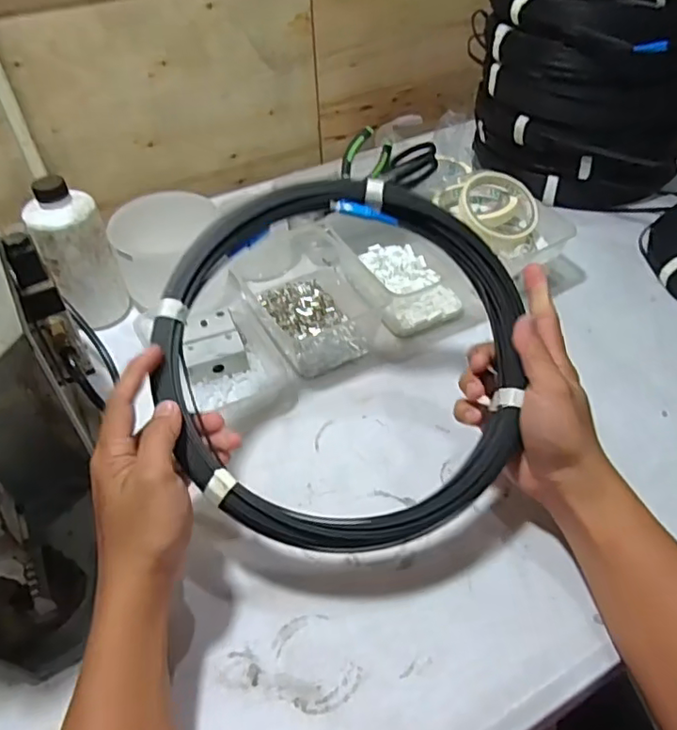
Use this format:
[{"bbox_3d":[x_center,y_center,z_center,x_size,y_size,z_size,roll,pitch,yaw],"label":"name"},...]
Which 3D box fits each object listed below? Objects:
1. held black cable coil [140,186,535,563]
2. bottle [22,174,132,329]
[{"bbox_3d":[0.003,-0.009,0.429,0.259,0.018,0.273,1,77,-4],"label":"held black cable coil"},{"bbox_3d":[-0.274,-0.116,0.618,0.068,0.151,0.062,-22,47,-19],"label":"bottle"}]

